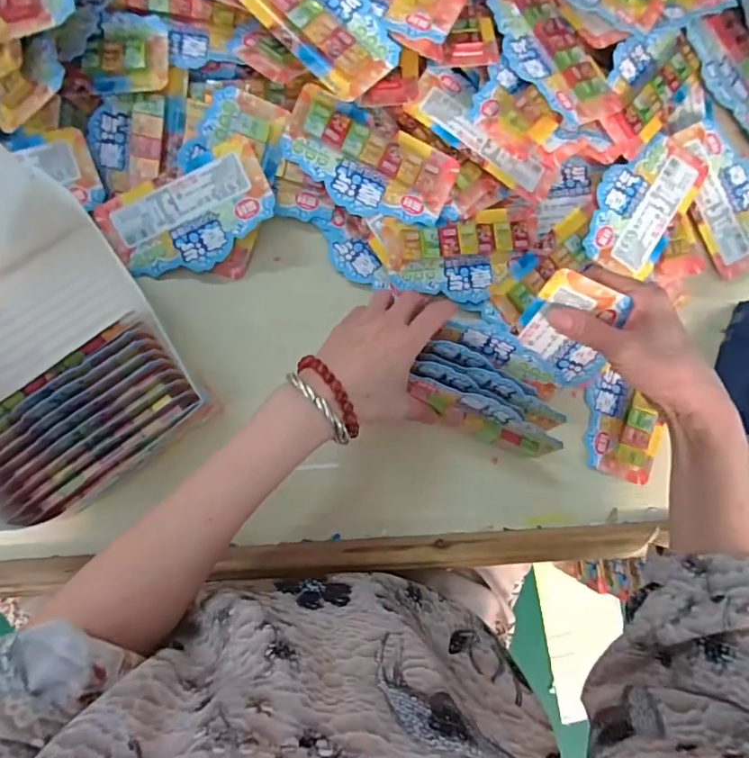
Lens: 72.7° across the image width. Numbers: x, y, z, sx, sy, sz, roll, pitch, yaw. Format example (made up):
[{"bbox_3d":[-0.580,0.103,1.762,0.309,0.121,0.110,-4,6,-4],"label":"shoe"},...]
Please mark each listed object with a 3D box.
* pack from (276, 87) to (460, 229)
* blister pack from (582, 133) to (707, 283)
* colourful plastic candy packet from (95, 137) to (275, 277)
[{"bbox_3d":[-0.005,-0.181,0.432,0.146,0.012,0.076,24,96,-10],"label":"pack"},{"bbox_3d":[0.243,-0.160,0.467,0.076,0.017,0.140,32,82,-3],"label":"blister pack"},{"bbox_3d":[-0.152,-0.134,0.422,0.139,0.006,0.074,-22,107,9],"label":"colourful plastic candy packet"}]

